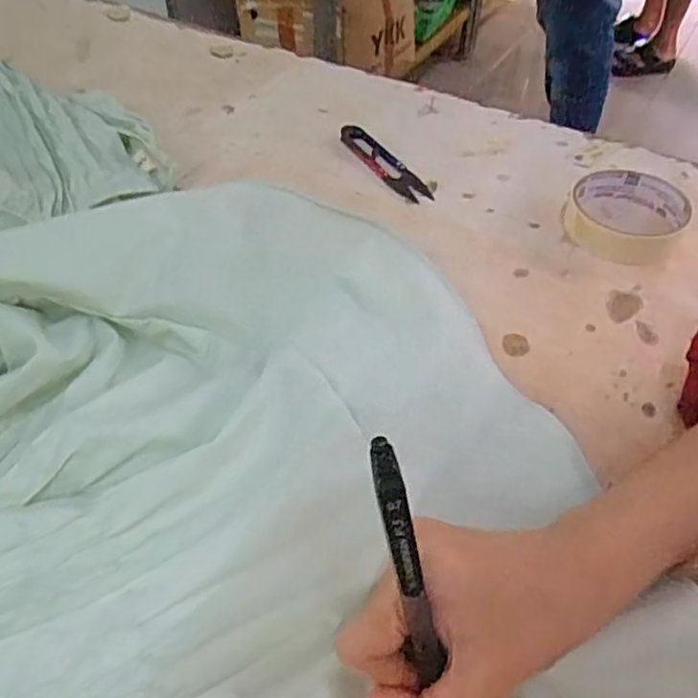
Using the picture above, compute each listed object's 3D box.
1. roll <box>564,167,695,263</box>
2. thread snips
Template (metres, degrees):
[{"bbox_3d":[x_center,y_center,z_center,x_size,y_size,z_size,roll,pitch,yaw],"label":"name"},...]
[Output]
[{"bbox_3d":[0.202,-0.098,0.483,0.080,0.025,0.080,0,47,0],"label":"roll"},{"bbox_3d":[0.030,-0.157,0.547,0.026,0.009,0.115,-25,52,-21],"label":"thread snips"}]

